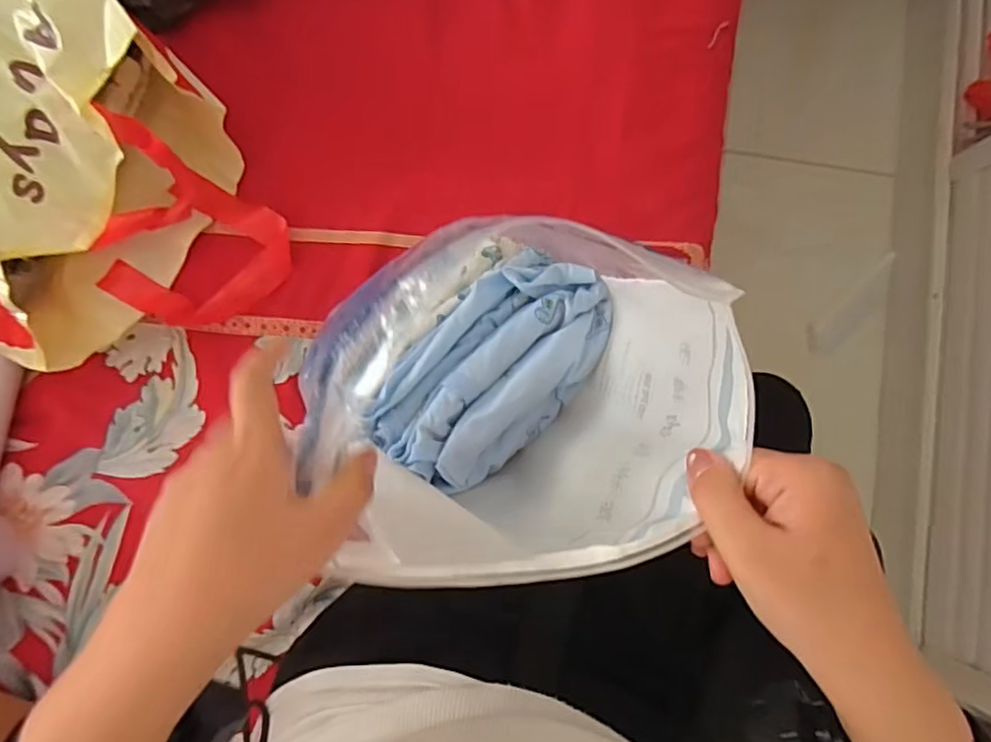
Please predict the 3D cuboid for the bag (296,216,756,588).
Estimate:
[{"bbox_3d":[0.005,0.024,0.391,0.227,0.201,0.187,-39,89,-6],"label":"bag"}]

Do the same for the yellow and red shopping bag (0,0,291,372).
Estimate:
[{"bbox_3d":[-0.370,-0.145,0.495,0.334,0.145,0.308,36,84,0],"label":"yellow and red shopping bag"}]

